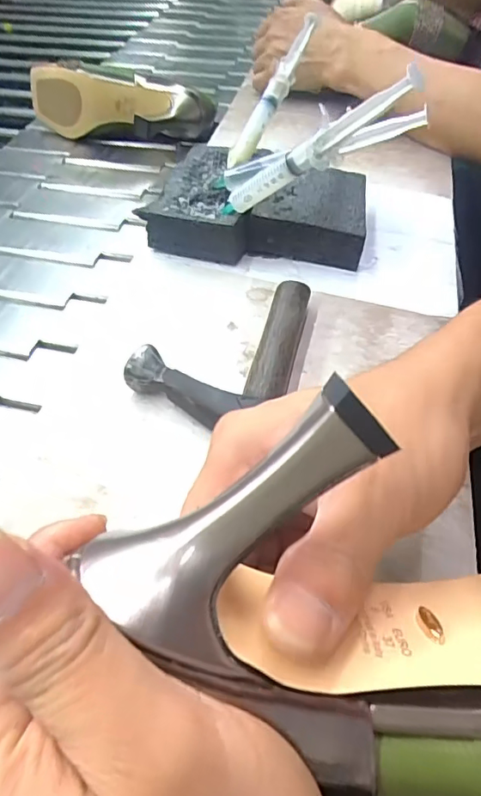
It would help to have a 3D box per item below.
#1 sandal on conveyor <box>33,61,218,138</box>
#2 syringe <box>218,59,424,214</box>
[{"bbox_3d":[-0.156,-0.379,0.671,0.223,0.085,0.109,27,55,21],"label":"sandal on conveyor"},{"bbox_3d":[0.040,-0.155,0.338,0.167,0.018,0.015,-14,32,48],"label":"syringe"}]

